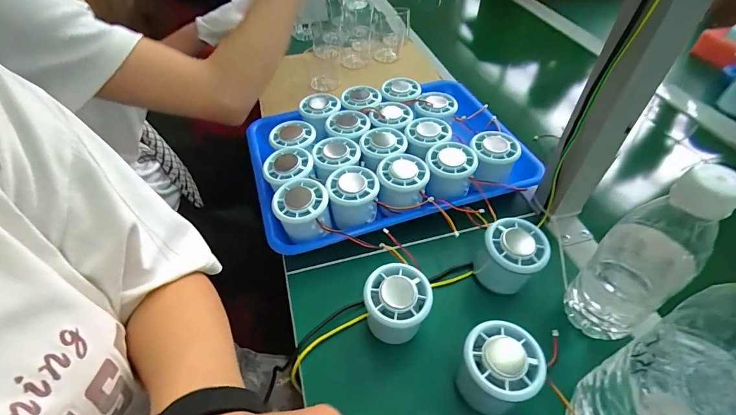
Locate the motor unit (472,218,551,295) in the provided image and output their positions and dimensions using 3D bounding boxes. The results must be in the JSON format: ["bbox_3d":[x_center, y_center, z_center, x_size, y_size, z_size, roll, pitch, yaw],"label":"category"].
[{"bbox_3d":[0.134,0.050,0.353,0.058,0.062,0.054,27,53,23],"label":"motor unit"}]

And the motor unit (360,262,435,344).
[{"bbox_3d":[0.025,0.088,0.325,0.056,0.058,0.057,15,49,13],"label":"motor unit"}]

